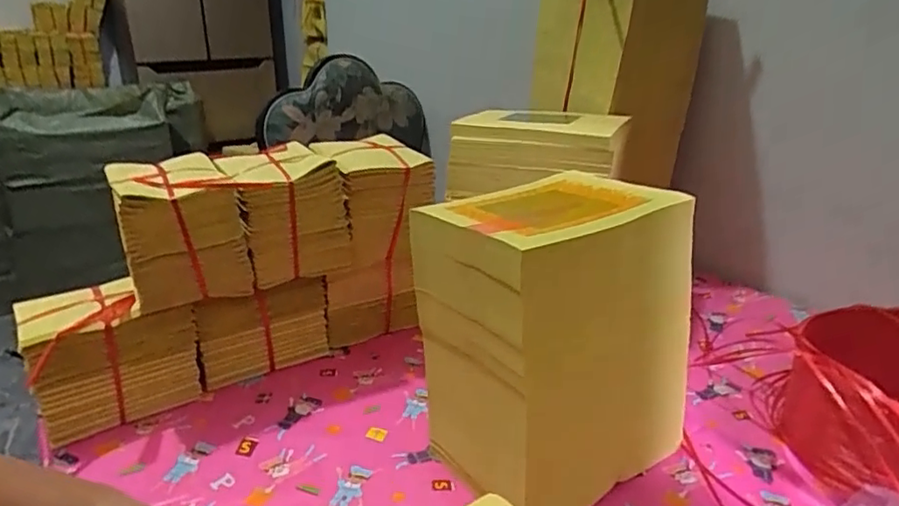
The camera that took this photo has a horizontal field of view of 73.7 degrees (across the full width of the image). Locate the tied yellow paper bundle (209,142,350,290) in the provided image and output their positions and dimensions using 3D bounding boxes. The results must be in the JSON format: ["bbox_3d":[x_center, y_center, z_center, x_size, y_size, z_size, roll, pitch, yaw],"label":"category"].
[{"bbox_3d":[-0.215,-0.052,0.775,0.129,0.133,0.157,-10,25,-25],"label":"tied yellow paper bundle"}]

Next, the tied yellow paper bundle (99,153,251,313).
[{"bbox_3d":[-0.318,-0.028,0.705,0.121,0.130,0.168,-13,27,-29],"label":"tied yellow paper bundle"}]

